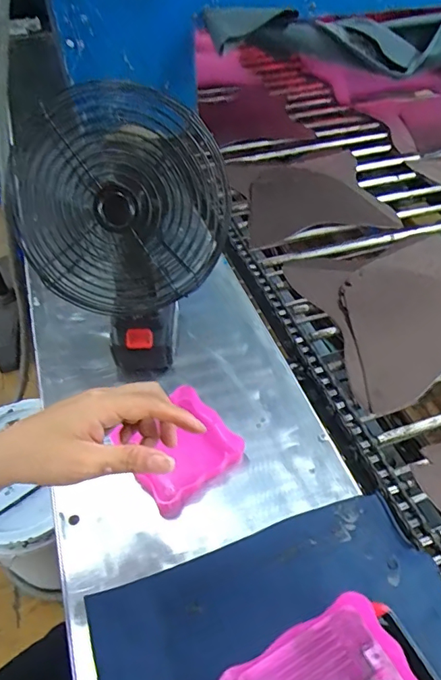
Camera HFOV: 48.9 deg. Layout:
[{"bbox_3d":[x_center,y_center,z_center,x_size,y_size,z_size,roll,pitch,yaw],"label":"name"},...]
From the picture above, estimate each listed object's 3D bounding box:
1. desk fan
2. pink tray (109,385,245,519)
[{"bbox_3d":[-0.096,-0.098,0.529,0.205,0.305,0.109,-1,49,0],"label":"desk fan"},{"bbox_3d":[-0.045,0.115,0.522,0.112,0.020,0.107,-35,56,-26],"label":"pink tray"}]

